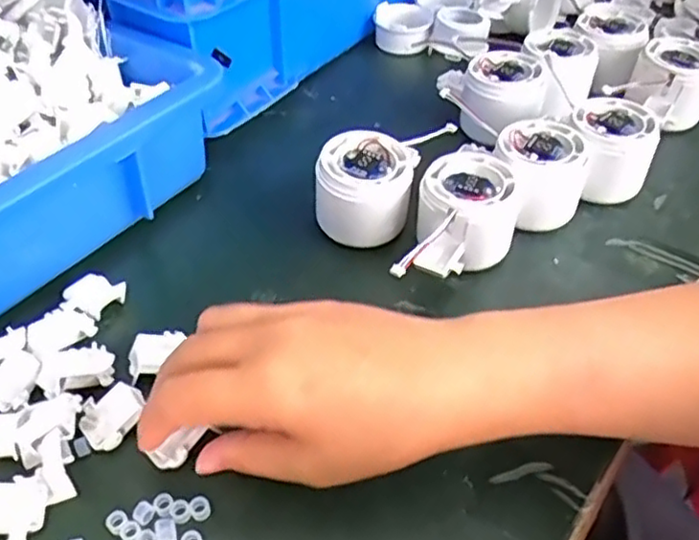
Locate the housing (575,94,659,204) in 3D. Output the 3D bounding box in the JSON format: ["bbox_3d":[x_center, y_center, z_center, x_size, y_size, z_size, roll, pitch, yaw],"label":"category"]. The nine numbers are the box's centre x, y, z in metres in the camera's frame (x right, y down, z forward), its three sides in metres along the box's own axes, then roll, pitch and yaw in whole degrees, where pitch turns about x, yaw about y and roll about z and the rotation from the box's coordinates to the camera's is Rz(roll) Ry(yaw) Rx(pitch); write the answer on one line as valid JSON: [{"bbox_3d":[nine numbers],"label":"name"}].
[{"bbox_3d":[0.172,-0.078,0.451,0.054,0.053,0.057,1,45,-1],"label":"housing"}]

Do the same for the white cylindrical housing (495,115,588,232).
[{"bbox_3d":[0.119,-0.059,0.433,0.059,0.051,0.063,17,47,15],"label":"white cylindrical housing"}]

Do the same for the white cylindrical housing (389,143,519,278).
[{"bbox_3d":[0.068,-0.028,0.402,0.058,0.049,0.076,17,47,14],"label":"white cylindrical housing"}]

